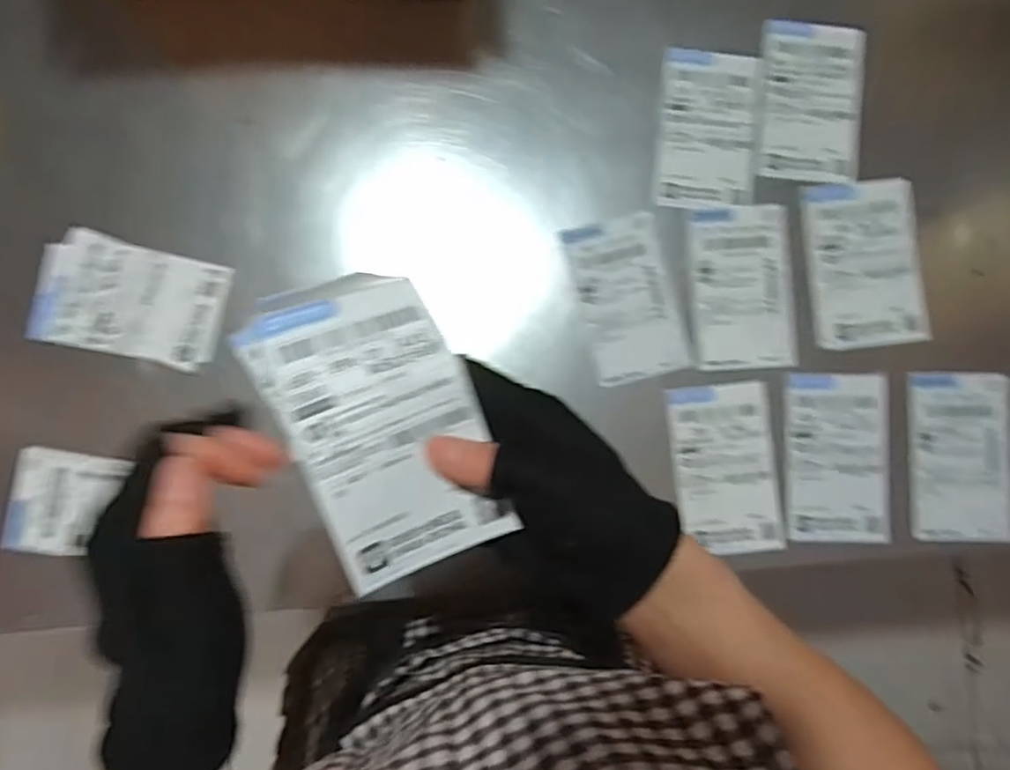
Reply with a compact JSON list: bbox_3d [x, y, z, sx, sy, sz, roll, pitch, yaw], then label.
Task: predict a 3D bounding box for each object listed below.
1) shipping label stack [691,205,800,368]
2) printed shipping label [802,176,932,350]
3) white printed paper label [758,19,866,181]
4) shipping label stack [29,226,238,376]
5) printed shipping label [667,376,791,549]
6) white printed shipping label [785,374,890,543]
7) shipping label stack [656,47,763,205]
[{"bbox_3d":[0.193,-0.080,0.519,0.079,0.005,0.131,-3,86,3],"label":"shipping label stack"},{"bbox_3d":[0.293,-0.099,0.517,0.087,0.010,0.134,-6,87,-3],"label":"printed shipping label"},{"bbox_3d":[0.258,-0.241,0.536,0.085,0.008,0.132,4,87,-2],"label":"white printed paper label"},{"bbox_3d":[-0.297,-0.067,0.506,0.149,0.010,0.089,12,87,-2],"label":"shipping label stack"},{"bbox_3d":[0.176,0.066,0.509,0.080,0.006,0.132,-6,87,-3],"label":"printed shipping label"},{"bbox_3d":[0.268,0.057,0.511,0.080,0.009,0.131,0,87,-2],"label":"white printed shipping label"},{"bbox_3d":[0.167,-0.209,0.521,0.079,0.009,0.125,3,87,-2],"label":"shipping label stack"}]

